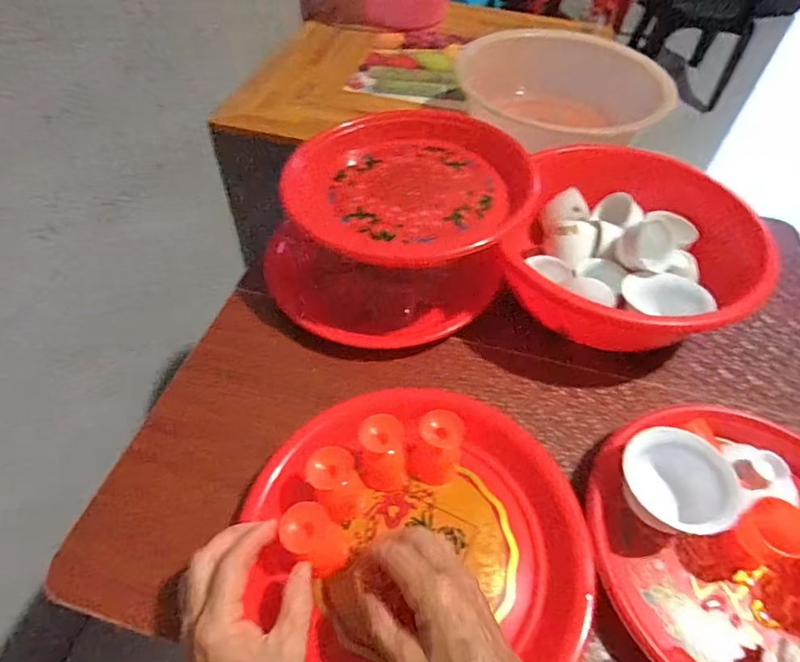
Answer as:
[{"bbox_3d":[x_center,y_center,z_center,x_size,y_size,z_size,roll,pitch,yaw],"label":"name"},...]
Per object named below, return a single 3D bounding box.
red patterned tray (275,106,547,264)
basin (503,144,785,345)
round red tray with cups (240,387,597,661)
[{"bbox_3d":[0.008,-0.179,0.543,0.248,0.034,0.259,0,52,-2],"label":"red patterned tray"},{"bbox_3d":[0.245,-0.088,0.547,0.250,0.098,0.232,19,54,12],"label":"basin"},{"bbox_3d":[0.016,0.157,0.376,0.245,0.063,0.250,1,52,-2],"label":"round red tray with cups"}]

